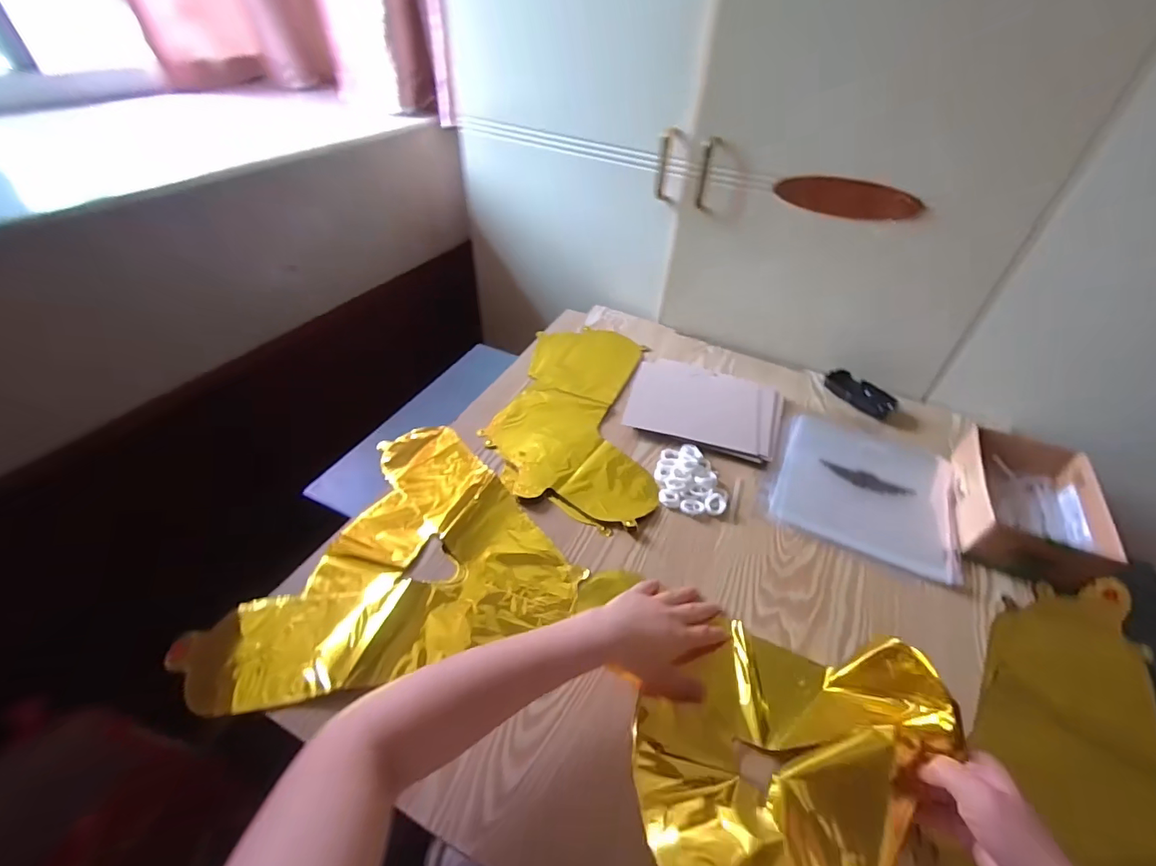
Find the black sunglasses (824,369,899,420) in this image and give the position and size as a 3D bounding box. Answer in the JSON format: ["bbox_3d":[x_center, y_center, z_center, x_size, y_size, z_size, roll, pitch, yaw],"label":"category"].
[{"bbox_3d":[0.455,-0.066,0.792,0.052,0.029,0.106,-34,57,-31],"label":"black sunglasses"}]

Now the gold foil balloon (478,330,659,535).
[{"bbox_3d":[-0.011,-0.035,0.732,0.218,0.017,0.399,4,46,-1],"label":"gold foil balloon"}]

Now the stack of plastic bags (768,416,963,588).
[{"bbox_3d":[0.380,0.063,0.648,0.211,0.017,0.222,21,48,15],"label":"stack of plastic bags"}]

